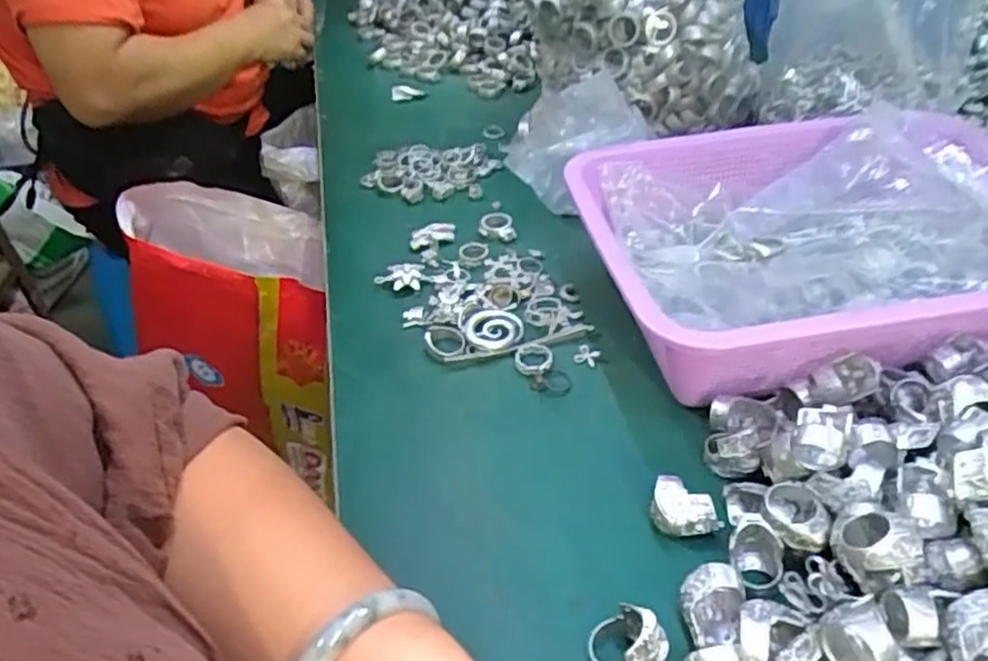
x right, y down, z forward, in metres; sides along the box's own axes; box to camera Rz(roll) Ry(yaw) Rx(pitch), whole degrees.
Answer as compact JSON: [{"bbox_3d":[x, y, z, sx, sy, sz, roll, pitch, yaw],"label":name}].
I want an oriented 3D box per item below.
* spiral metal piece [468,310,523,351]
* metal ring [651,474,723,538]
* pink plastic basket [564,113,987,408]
[{"bbox_3d":[0.002,-0.002,0.481,0.036,0.006,0.040,4,41,13],"label":"spiral metal piece"},{"bbox_3d":[0.096,0.091,0.352,0.034,0.023,0.021,13,44,22],"label":"metal ring"},{"bbox_3d":[0.214,-0.054,0.463,0.303,0.079,0.223,-9,40,-3],"label":"pink plastic basket"}]

